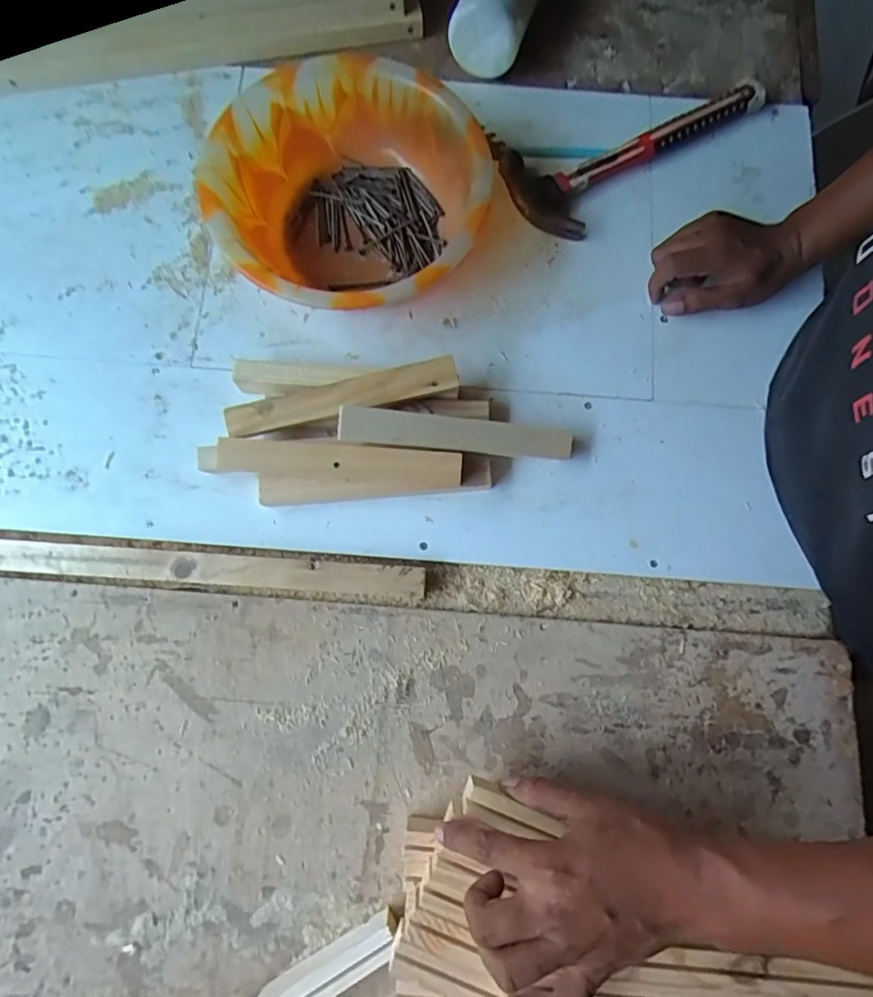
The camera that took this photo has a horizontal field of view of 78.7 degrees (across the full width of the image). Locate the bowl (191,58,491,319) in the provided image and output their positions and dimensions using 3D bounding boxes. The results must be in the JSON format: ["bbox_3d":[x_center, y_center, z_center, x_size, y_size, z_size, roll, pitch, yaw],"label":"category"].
[{"bbox_3d":[-0.077,-0.259,0.471,0.227,0.106,0.214,0,78,1],"label":"bowl"}]

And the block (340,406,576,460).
[{"bbox_3d":[0.019,-0.052,0.432,0.191,0.015,0.026,4,76,-14],"label":"block"}]

